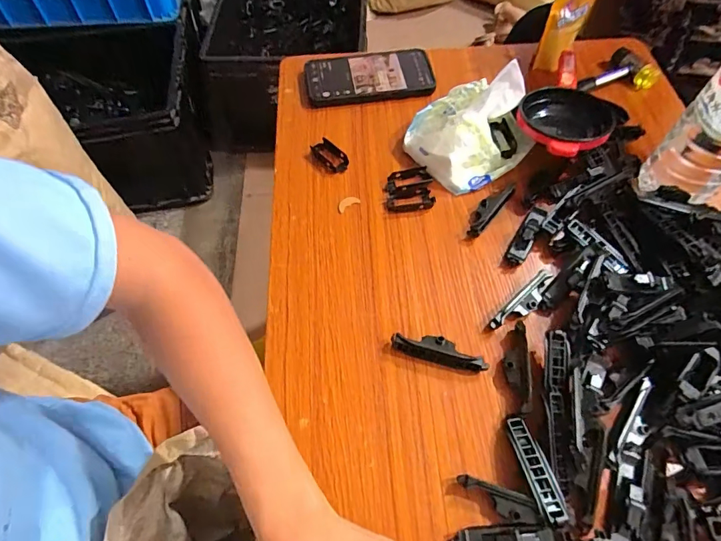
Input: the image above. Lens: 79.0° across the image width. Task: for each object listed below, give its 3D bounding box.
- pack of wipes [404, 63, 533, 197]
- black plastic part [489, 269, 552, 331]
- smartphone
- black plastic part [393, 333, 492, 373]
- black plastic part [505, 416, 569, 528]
[{"bbox_3d":[0.119,-0.163,0.464,0.125,0.090,0.109,-30,62,-14],"label":"pack of wipes"},{"bbox_3d":[0.148,0.029,0.393,0.077,0.016,0.018,-37,65,-19],"label":"black plastic part"},{"bbox_3d":[0.011,-0.250,0.564,0.158,0.017,0.081,-5,59,-2],"label":"smartphone"},{"bbox_3d":[0.068,0.068,0.376,0.081,0.016,0.019,13,60,9],"label":"black plastic part"},{"bbox_3d":[0.129,0.144,0.320,0.018,0.011,0.075,-11,44,-3],"label":"black plastic part"}]

